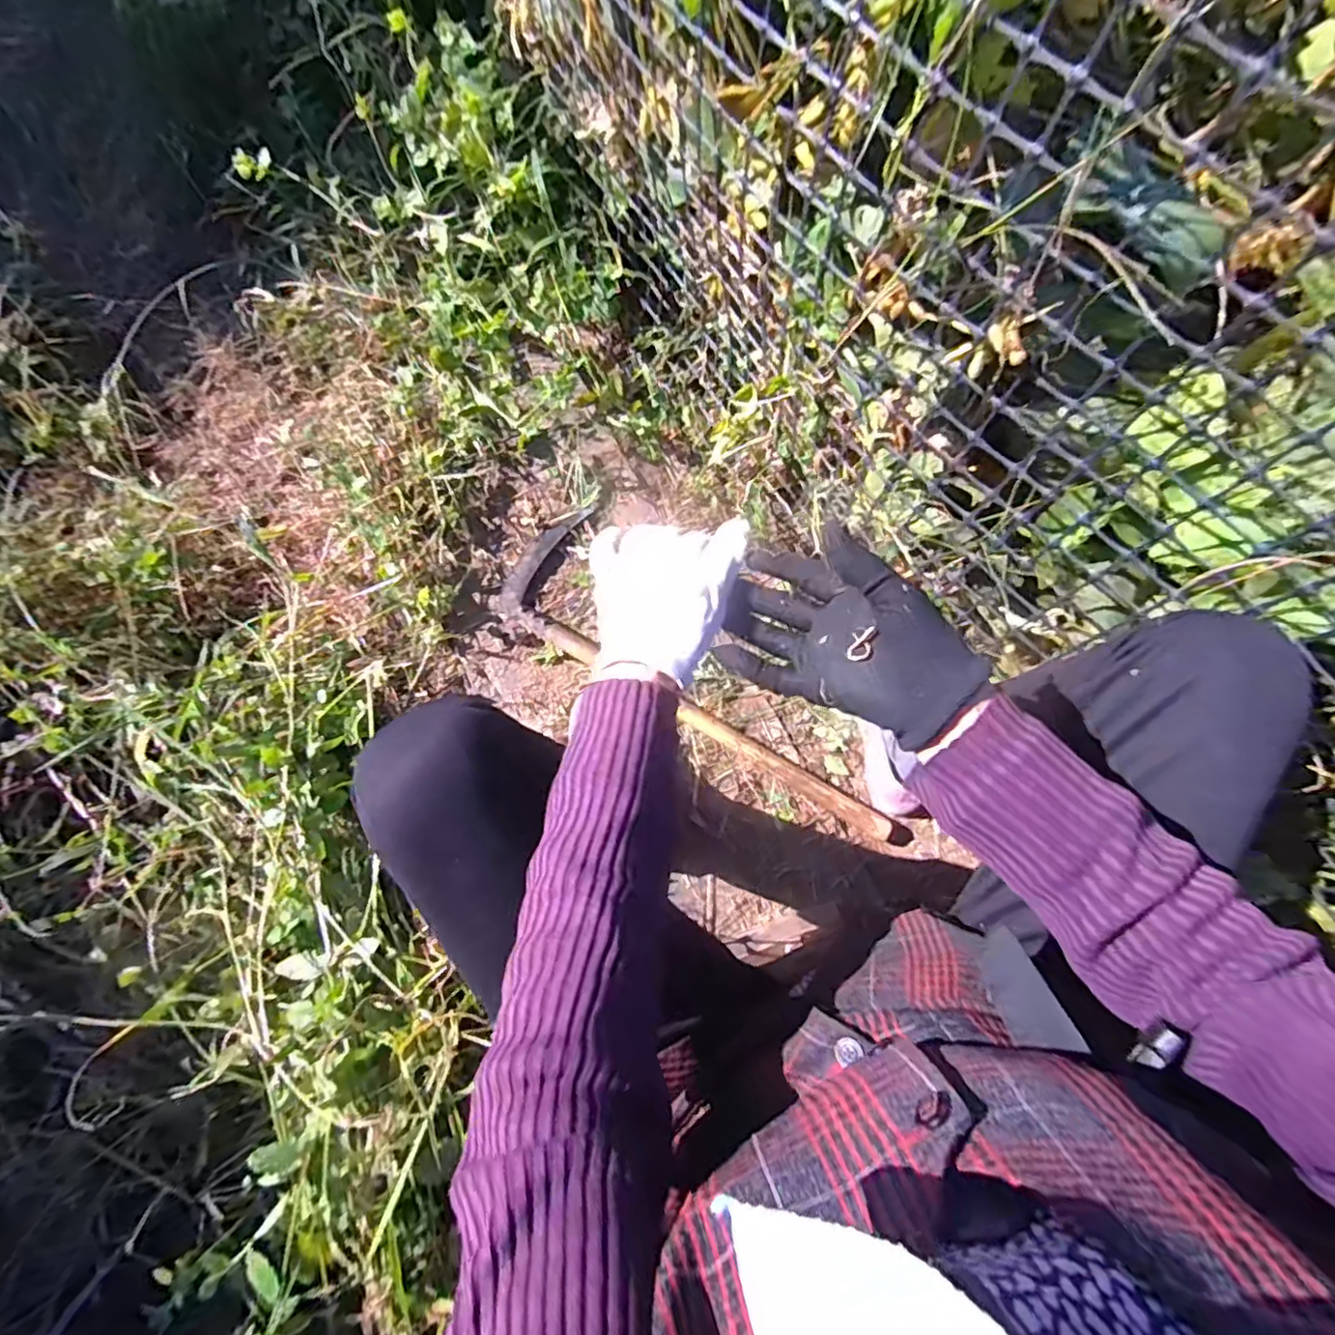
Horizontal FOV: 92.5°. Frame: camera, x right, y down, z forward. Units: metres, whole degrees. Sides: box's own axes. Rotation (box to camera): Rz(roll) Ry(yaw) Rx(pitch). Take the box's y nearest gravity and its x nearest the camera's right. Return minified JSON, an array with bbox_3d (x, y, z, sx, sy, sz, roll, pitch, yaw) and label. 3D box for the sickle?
[{"bbox_3d":[0.021,0.041,0.812,0.183,0.041,0.607,-41,77,-13],"label":"sickle"}]

